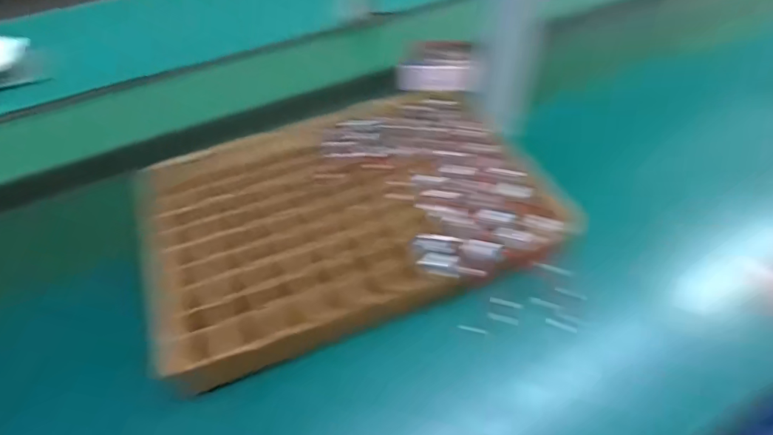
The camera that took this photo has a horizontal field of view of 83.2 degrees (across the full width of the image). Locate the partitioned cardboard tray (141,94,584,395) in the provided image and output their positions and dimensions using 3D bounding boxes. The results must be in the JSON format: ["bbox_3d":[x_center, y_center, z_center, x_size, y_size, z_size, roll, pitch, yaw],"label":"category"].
[{"bbox_3d":[-0.044,-0.017,0.504,0.420,0.049,0.309,-19,47,-14],"label":"partitioned cardboard tray"}]

